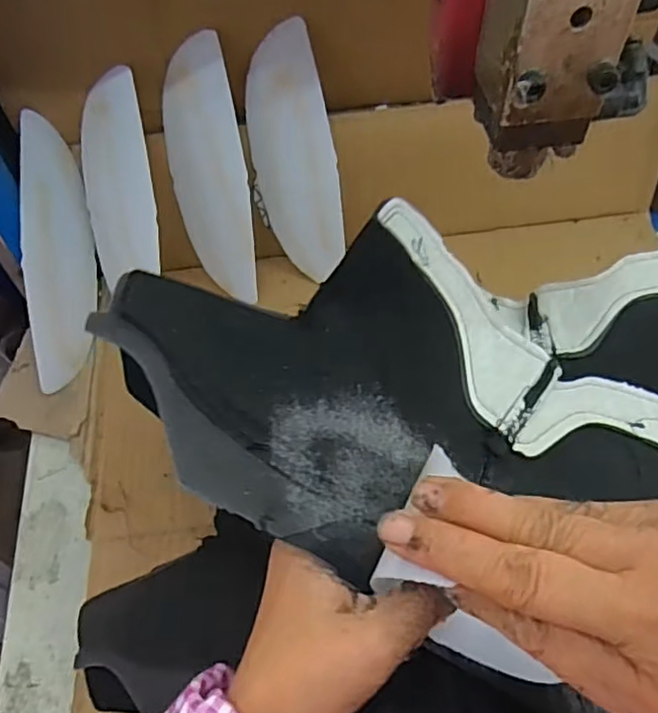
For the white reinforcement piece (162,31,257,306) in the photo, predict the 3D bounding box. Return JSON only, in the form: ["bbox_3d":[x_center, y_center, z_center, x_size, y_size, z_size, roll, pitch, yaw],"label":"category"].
[{"bbox_3d":[-0.102,-0.150,0.526,0.072,0.208,0.009,9,32,21],"label":"white reinforcement piece"}]

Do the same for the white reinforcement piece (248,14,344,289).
[{"bbox_3d":[-0.029,-0.163,0.529,0.072,0.204,0.007,1,31,16],"label":"white reinforcement piece"}]

